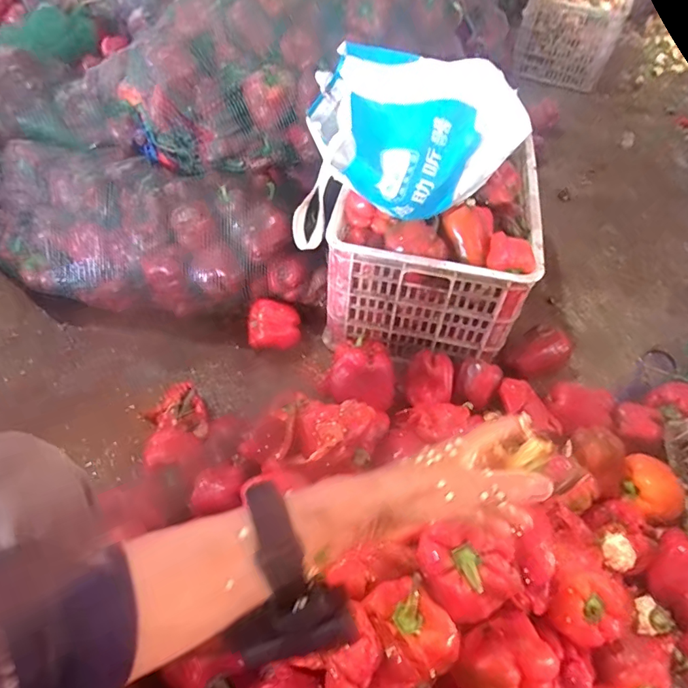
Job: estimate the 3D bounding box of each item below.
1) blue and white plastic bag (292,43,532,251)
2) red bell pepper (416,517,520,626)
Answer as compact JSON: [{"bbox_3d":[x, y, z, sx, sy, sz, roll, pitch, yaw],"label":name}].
[{"bbox_3d":[0.082,-0.335,0.758,0.353,0.179,0.261,-9,52,-13],"label":"blue and white plastic bag"},{"bbox_3d":[0.129,0.240,0.514,0.088,0.075,0.102,-22,56,-21],"label":"red bell pepper"}]

